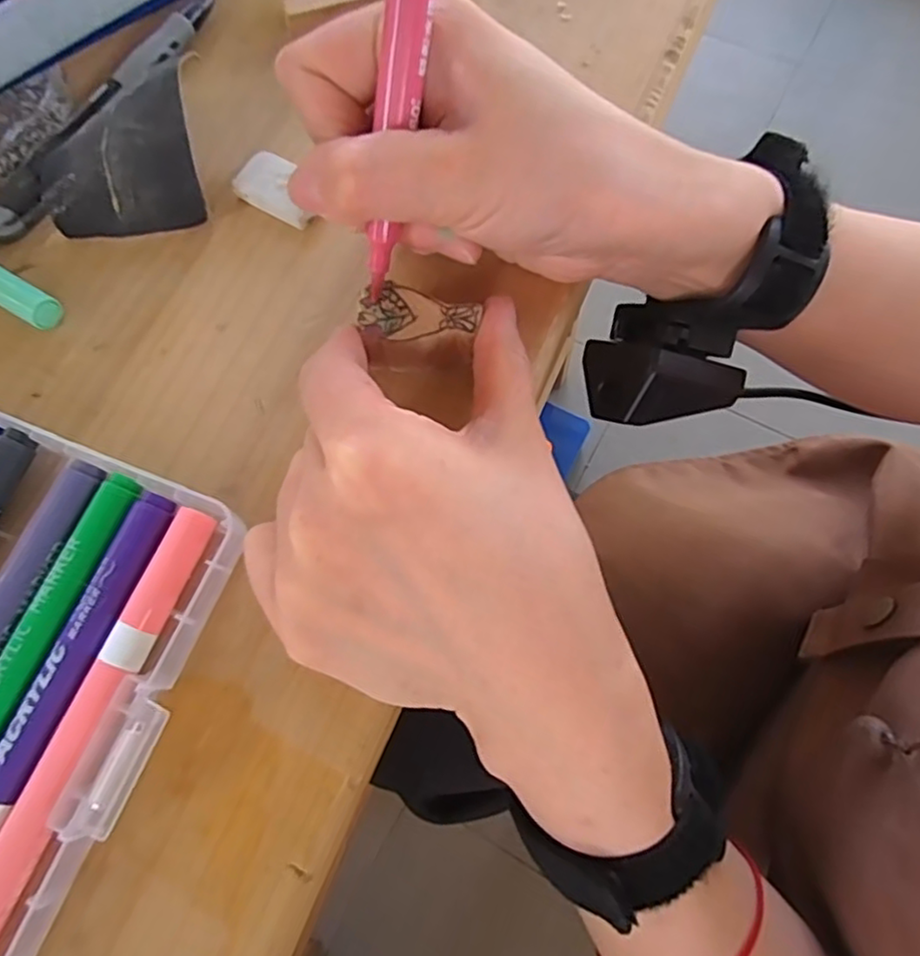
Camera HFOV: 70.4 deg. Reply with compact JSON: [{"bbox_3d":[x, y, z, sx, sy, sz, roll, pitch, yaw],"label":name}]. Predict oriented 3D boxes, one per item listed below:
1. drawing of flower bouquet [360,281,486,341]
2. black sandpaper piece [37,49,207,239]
[{"bbox_3d":[-0.013,-0.051,0.203,0.037,0.004,0.019,8,73,5],"label":"drawing of flower bouquet"},{"bbox_3d":[-0.121,-0.115,0.231,0.059,0.031,0.042,-7,72,0],"label":"black sandpaper piece"}]

